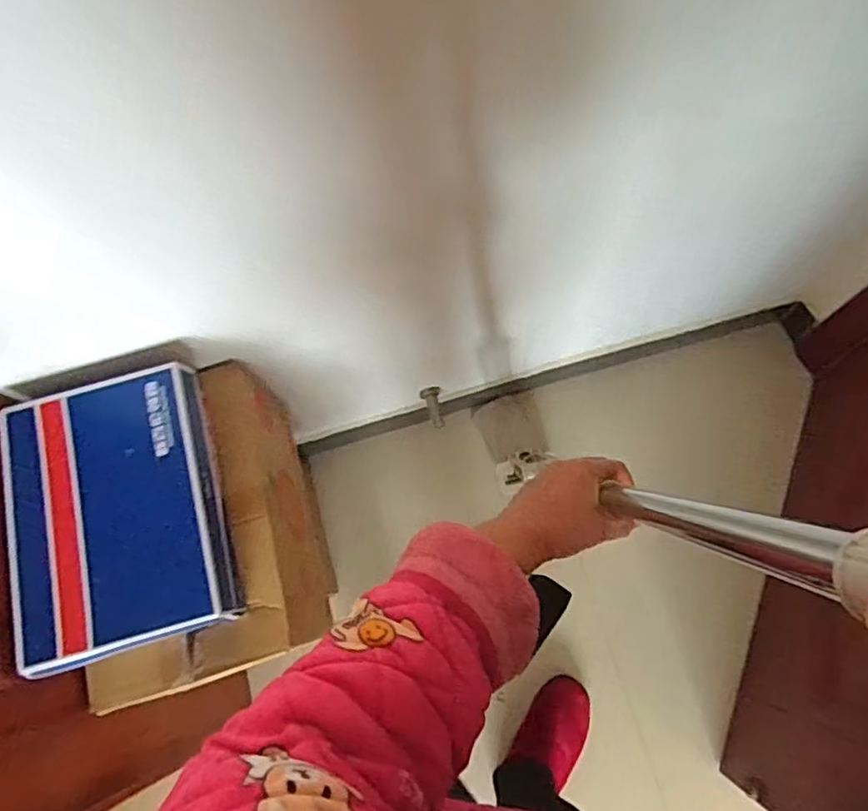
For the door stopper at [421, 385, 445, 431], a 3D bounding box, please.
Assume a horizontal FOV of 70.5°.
[{"bbox_3d":[-0.004,0.008,1.200,0.042,0.033,0.082,-7,73,-3],"label":"door stopper"}]

